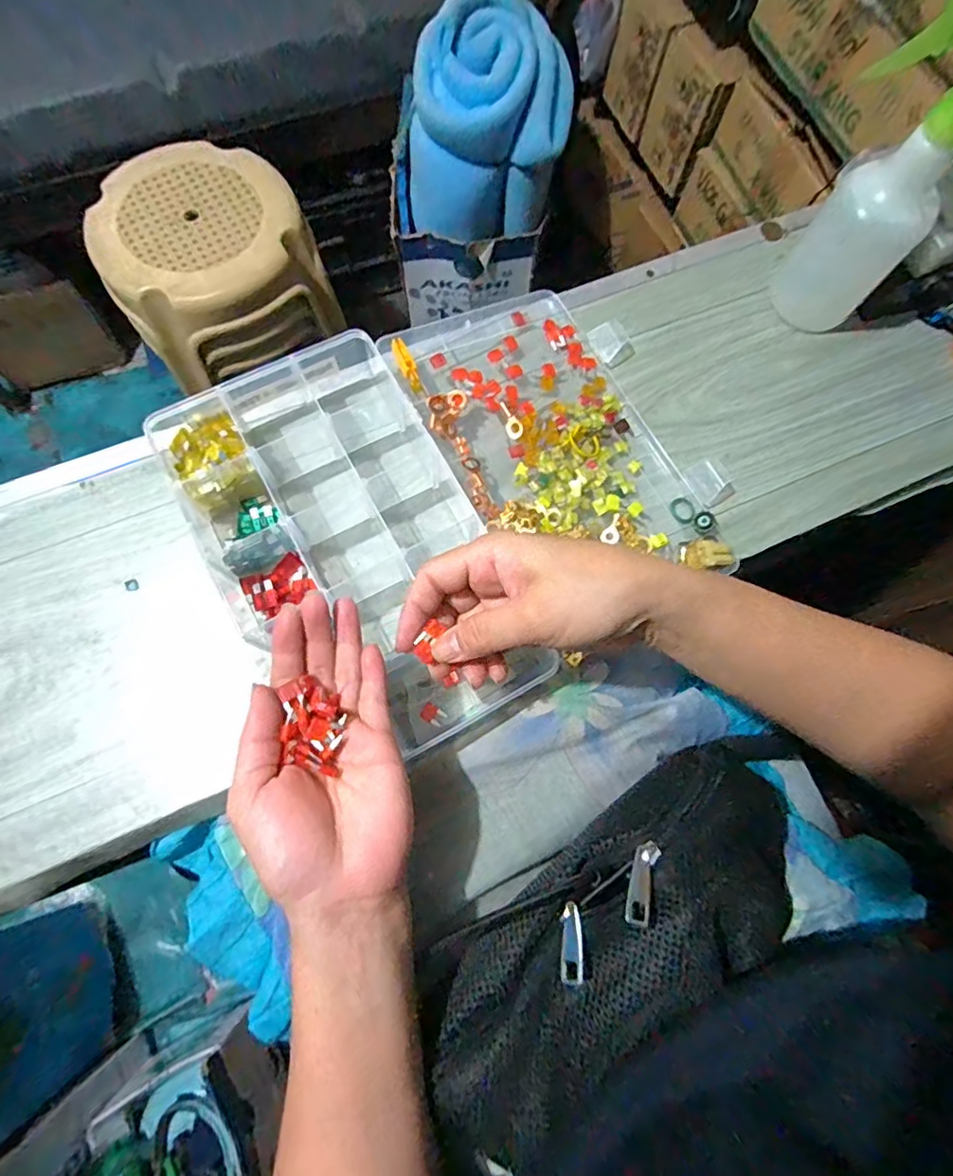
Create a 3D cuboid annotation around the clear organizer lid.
[{"bbox_3d":[0.067,-0.108,0.407,0.176,0.031,0.272,-30,77,-10],"label":"clear organizer lid"}]

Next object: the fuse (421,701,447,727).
[{"bbox_3d":[-0.029,0.085,0.365,0.016,0.004,0.012,32,75,7],"label":"fuse"}]

